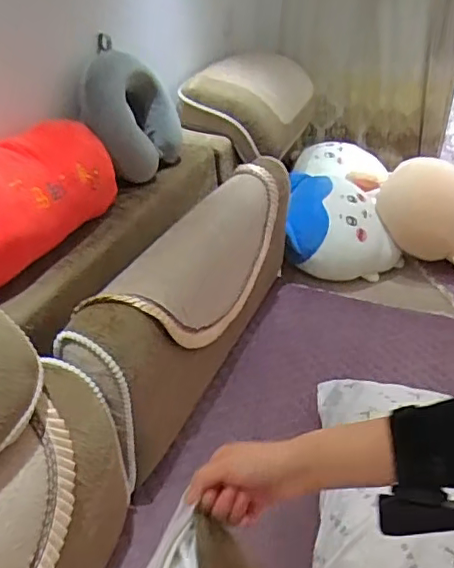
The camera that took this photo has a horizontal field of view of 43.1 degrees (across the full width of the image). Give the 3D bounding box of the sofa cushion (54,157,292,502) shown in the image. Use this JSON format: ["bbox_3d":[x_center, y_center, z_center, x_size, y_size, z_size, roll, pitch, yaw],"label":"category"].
[{"bbox_3d":[-0.059,0.028,1.342,0.152,0.359,0.889,14,33,18],"label":"sofa cushion"}]

